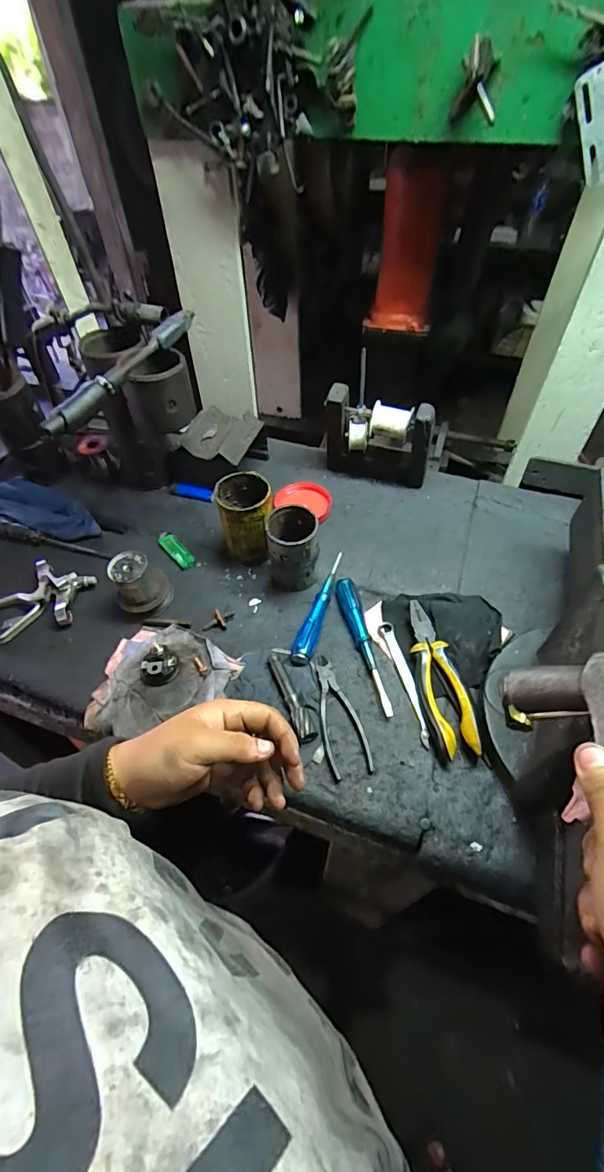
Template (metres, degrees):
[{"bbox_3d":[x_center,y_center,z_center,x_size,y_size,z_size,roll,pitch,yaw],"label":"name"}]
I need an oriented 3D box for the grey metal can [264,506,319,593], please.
[{"bbox_3d":[-0.012,-0.047,0.629,0.065,0.107,0.065,-1,53,2],"label":"grey metal can"}]

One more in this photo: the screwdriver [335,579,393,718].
[{"bbox_3d":[0.077,0.072,0.586,0.027,0.021,0.195,-10,53,-5],"label":"screwdriver"}]

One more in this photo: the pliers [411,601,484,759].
[{"bbox_3d":[0.159,0.103,0.549,0.045,0.028,0.198,-7,53,-2],"label":"pliers"}]

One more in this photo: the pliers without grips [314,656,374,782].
[{"bbox_3d":[0.040,0.145,0.530,0.046,0.012,0.144,-13,53,-7],"label":"pliers without grips"}]

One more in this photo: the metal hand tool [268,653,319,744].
[{"bbox_3d":[-0.013,0.128,0.543,0.021,0.020,0.119,-19,54,-11],"label":"metal hand tool"}]

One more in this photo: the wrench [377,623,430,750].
[{"bbox_3d":[0.126,0.112,0.557,0.018,0.008,0.166,-11,53,-6],"label":"wrench"}]

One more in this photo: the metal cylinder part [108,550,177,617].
[{"bbox_3d":[-0.220,-0.002,0.627,0.071,0.074,0.067,-1,53,2],"label":"metal cylinder part"}]

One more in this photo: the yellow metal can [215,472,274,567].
[{"bbox_3d":[-0.078,-0.093,0.660,0.071,0.114,0.077,-1,53,2],"label":"yellow metal can"}]

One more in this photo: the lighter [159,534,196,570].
[{"bbox_3d":[-0.192,-0.054,0.702,0.025,0.010,0.076,-35,59,-21],"label":"lighter"}]

